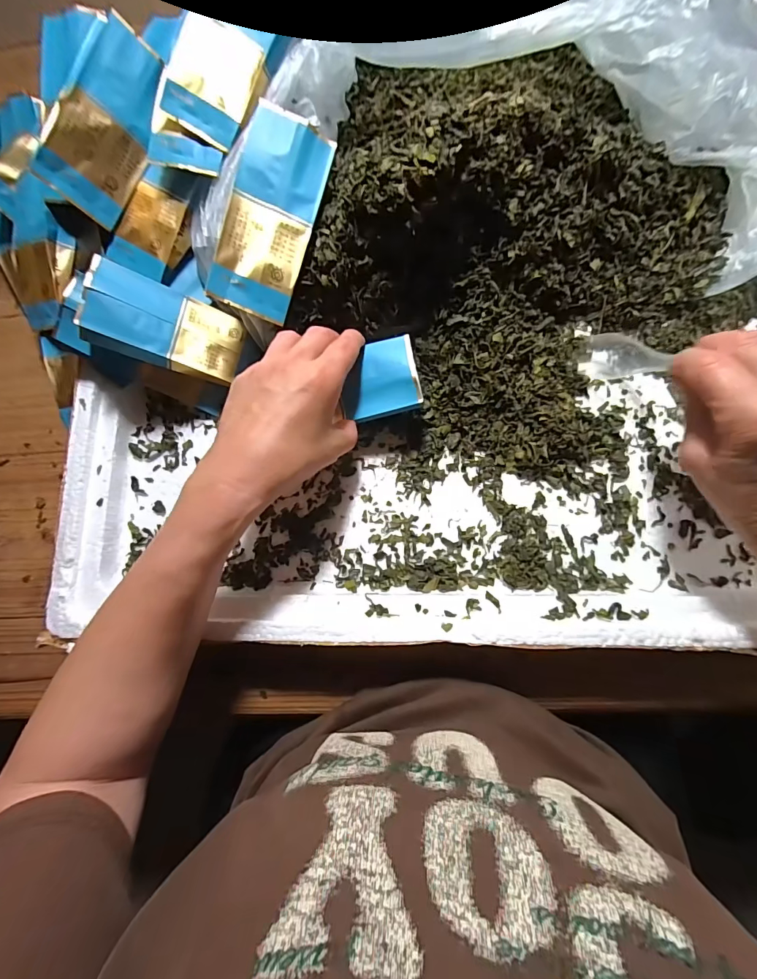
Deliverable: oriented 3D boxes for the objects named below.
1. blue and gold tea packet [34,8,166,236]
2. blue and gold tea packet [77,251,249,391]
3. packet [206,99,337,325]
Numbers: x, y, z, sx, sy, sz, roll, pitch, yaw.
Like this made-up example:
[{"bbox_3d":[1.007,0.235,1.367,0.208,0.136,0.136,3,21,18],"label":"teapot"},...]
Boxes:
[{"bbox_3d":[-0.199,-0.270,0.302,0.024,0.059,0.125,33,90,38],"label":"blue and gold tea packet"},{"bbox_3d":[-0.165,-0.126,0.318,0.107,0.030,0.056,17,75,-33],"label":"blue and gold tea packet"},{"bbox_3d":[-0.074,-0.188,0.280,0.055,0.010,0.127,16,97,-17],"label":"packet"}]

